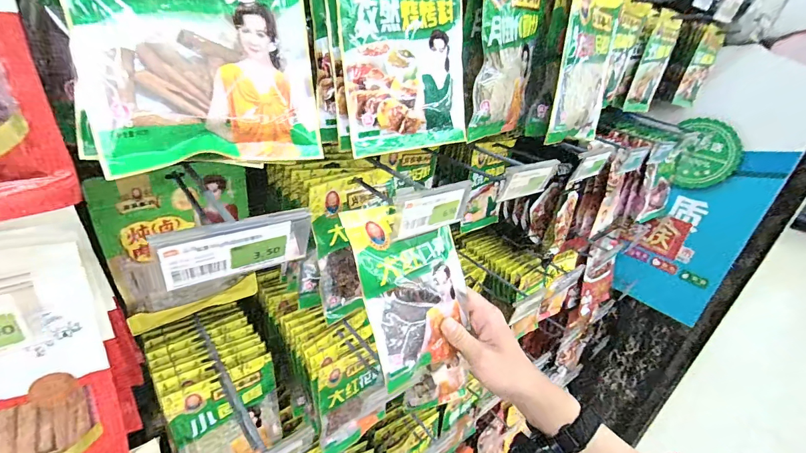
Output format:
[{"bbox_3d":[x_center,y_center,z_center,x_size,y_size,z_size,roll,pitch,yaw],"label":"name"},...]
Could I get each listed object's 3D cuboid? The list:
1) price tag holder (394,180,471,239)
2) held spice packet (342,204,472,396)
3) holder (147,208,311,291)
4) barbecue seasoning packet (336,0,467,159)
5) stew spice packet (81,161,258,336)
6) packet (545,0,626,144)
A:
[{"bbox_3d":[0.026,-0.020,0.375,0.096,0.044,0.021,-16,36,-37],"label":"price tag holder"},{"bbox_3d":[0.014,0.063,0.400,0.123,0.179,0.027,-15,3,-30],"label":"held spice packet"},{"bbox_3d":[-0.112,0.015,0.258,0.094,0.039,0.014,-13,34,-34],"label":"holder"},{"bbox_3d":[0.006,-0.173,0.354,0.137,0.193,0.008,-16,22,-32],"label":"barbecue seasoning packet"},{"bbox_3d":[-0.259,0.022,0.452,0.154,0.192,0.021,-18,38,-40],"label":"stew spice packet"},{"bbox_3d":[0.269,-0.236,0.541,0.152,0.217,0.016,-12,23,-40],"label":"packet"}]

